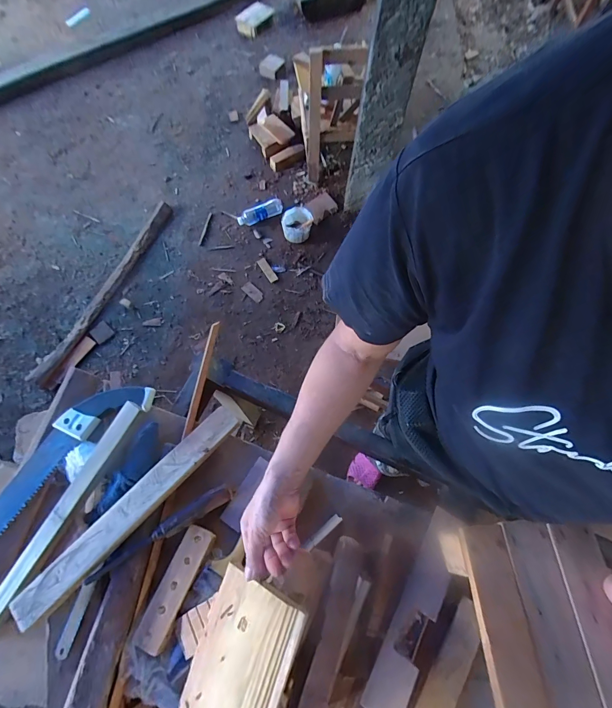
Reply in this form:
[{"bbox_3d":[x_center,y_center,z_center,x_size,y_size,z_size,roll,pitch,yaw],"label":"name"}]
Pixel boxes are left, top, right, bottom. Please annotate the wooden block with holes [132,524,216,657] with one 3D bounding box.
[{"bbox_3d":[-0.193,0.347,0.522,0.047,0.026,0.160,21,71,6],"label":"wooden block with holes"}]

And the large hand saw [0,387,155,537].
[{"bbox_3d":[-0.467,0.236,0.558,0.097,0.025,0.515,40,74,12],"label":"large hand saw"}]

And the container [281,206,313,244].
[{"bbox_3d":[-0.036,-0.565,1.515,0.124,0.122,0.110,-11,71,-6],"label":"container"}]

